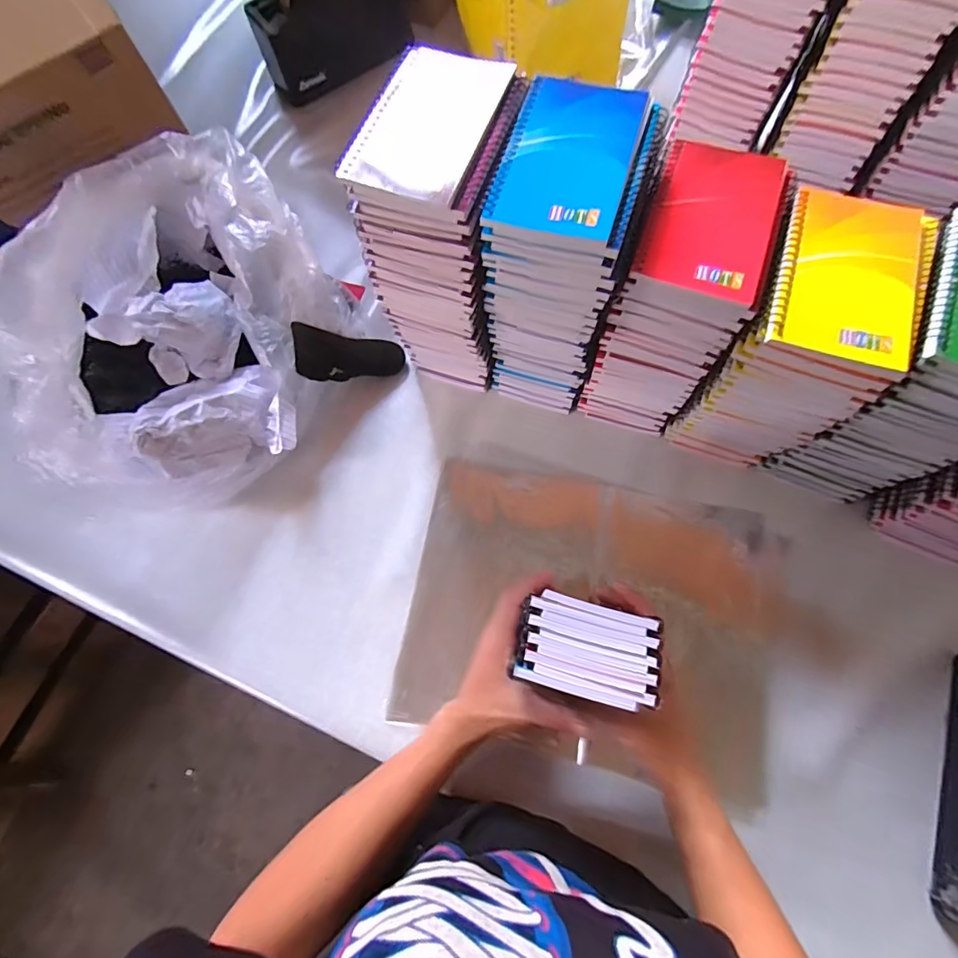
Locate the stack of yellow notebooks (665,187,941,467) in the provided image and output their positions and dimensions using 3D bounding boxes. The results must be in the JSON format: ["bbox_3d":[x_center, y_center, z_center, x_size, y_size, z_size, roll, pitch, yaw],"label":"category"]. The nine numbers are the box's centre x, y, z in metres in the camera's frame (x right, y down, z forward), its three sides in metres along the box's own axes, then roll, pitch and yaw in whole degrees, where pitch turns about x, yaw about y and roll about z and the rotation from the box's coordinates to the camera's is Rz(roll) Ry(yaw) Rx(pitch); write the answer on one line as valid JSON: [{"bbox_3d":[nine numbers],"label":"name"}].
[{"bbox_3d":[0.250,-0.100,0.420,0.096,0.219,0.129,19,73,8],"label":"stack of yellow notebooks"}]

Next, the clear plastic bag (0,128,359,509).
[{"bbox_3d":[-0.275,-0.147,0.484,0.264,0.171,0.318,-8,73,1],"label":"clear plastic bag"}]

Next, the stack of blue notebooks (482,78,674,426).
[{"bbox_3d":[0.066,-0.163,0.436,0.095,0.252,0.123,18,73,8],"label":"stack of blue notebooks"}]

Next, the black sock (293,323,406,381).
[{"bbox_3d":[-0.135,-0.133,0.521,0.117,0.031,0.049,-3,66,-32],"label":"black sock"}]

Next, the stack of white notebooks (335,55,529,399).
[{"bbox_3d":[-0.021,-0.198,0.447,0.098,0.253,0.136,15,74,8],"label":"stack of white notebooks"}]

